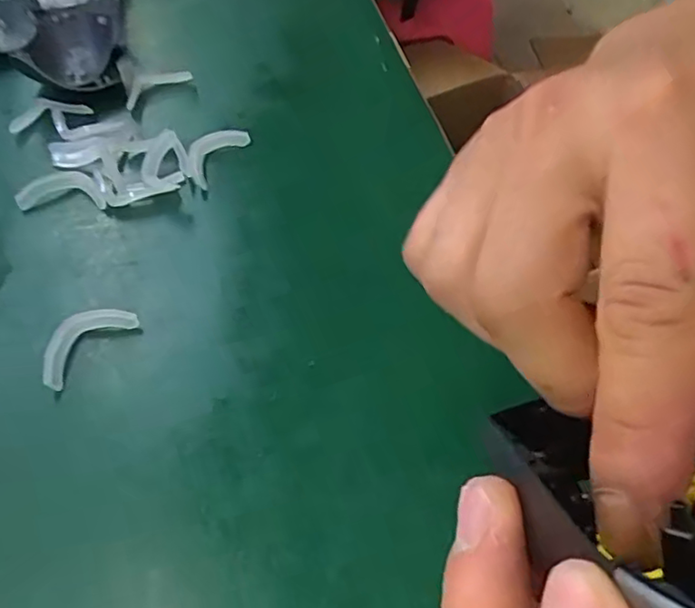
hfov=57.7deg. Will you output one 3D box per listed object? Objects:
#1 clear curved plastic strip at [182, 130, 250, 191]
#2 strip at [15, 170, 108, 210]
[{"bbox_3d":[-0.078,-0.084,0.353,0.025,0.012,0.043,23,57,18],"label":"clear curved plastic strip"},{"bbox_3d":[-0.151,-0.061,0.335,0.045,0.011,0.022,-3,53,0],"label":"strip"}]

